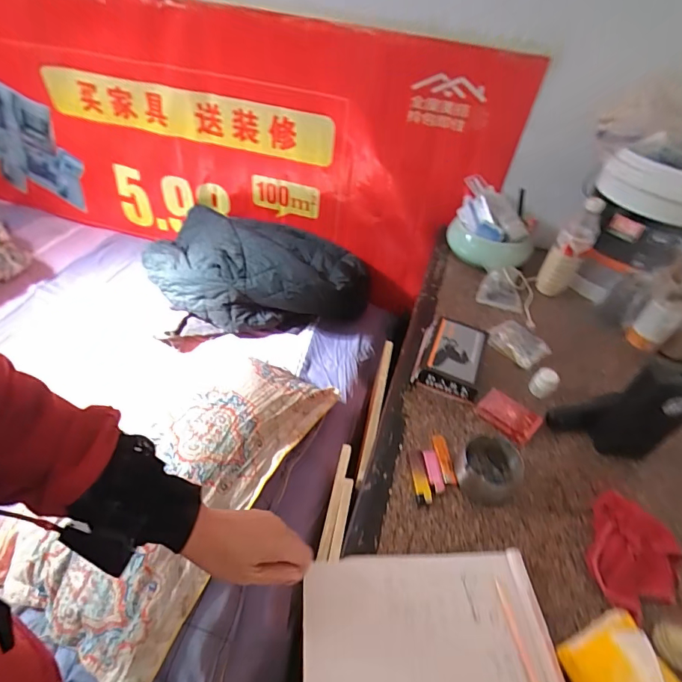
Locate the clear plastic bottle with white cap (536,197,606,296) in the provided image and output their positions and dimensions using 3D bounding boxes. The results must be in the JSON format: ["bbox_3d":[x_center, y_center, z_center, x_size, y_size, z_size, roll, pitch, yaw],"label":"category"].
[{"bbox_3d":[0.510,-0.204,0.938,0.071,0.232,0.063,26,46,19],"label":"clear plastic bottle with white cap"}]

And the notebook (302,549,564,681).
[{"bbox_3d":[0.095,0.335,0.457,0.267,0.018,0.190,-2,46,-4],"label":"notebook"}]

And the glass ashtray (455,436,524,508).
[{"bbox_3d":[0.213,0.184,0.609,0.082,0.044,0.086,4,43,-3],"label":"glass ashtray"}]

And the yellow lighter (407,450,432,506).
[{"bbox_3d":[0.115,0.197,0.615,0.023,0.012,0.085,2,43,-6],"label":"yellow lighter"}]

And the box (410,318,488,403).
[{"bbox_3d":[0.200,0.030,0.768,0.116,0.055,0.153,20,44,13],"label":"box"}]

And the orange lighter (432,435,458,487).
[{"bbox_3d":[0.157,0.179,0.637,0.022,0.008,0.081,2,43,-5],"label":"orange lighter"}]

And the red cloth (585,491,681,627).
[{"bbox_3d":[0.376,0.279,0.548,0.112,0.027,0.134,36,50,28],"label":"red cloth"}]

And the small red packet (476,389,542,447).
[{"bbox_3d":[0.278,0.121,0.694,0.090,0.027,0.062,37,51,28],"label":"small red packet"}]

